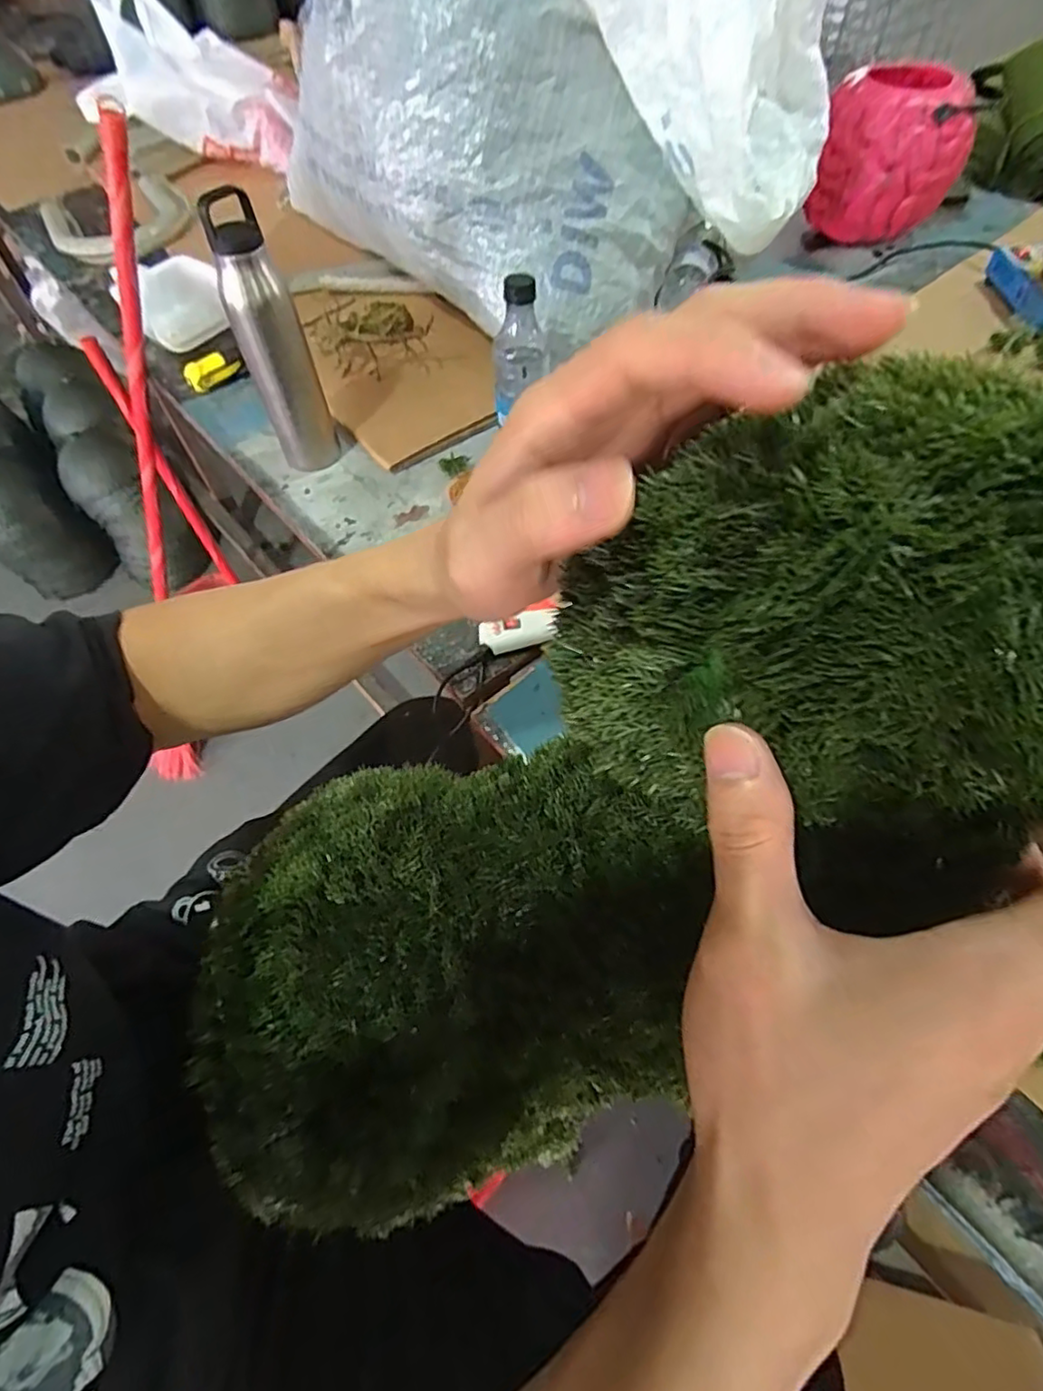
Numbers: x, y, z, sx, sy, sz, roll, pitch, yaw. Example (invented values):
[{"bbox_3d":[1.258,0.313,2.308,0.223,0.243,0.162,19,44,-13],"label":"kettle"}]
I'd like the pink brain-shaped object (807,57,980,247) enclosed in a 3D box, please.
[{"bbox_3d":[0.508,-0.742,0.861,0.181,0.144,0.161,22,61,16],"label":"pink brain-shaped object"}]

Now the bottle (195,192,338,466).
[{"bbox_3d":[-0.237,-0.328,0.612,0.059,0.247,0.066,-22,59,-11],"label":"bottle"}]

